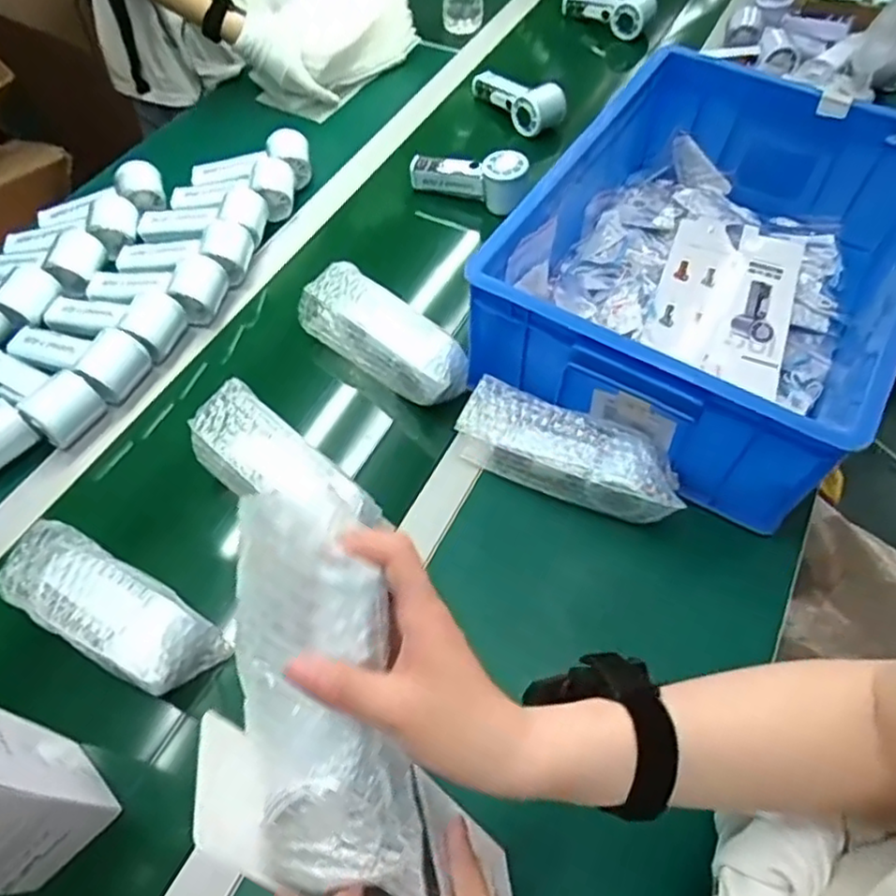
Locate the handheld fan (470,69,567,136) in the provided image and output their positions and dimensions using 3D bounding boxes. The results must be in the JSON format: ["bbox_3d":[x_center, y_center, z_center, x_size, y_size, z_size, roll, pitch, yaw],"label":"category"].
[{"bbox_3d":[0.096,-0.525,0.978,0.069,0.071,0.164,-30,64,-16],"label":"handheld fan"}]

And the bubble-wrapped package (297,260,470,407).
[{"bbox_3d":[-0.068,-0.118,0.708,0.201,0.057,0.074,36,66,19],"label":"bubble-wrapped package"}]

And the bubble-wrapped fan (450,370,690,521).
[{"bbox_3d":[0.112,0.004,0.628,0.207,0.056,0.066,23,63,13],"label":"bubble-wrapped fan"}]

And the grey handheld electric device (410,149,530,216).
[{"bbox_3d":[0.025,-0.363,0.879,0.170,0.072,0.047,22,62,13],"label":"grey handheld electric device"}]

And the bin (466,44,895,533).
[{"bbox_3d":[0.274,-0.195,0.696,0.368,0.149,0.455,28,64,16],"label":"bin"}]

